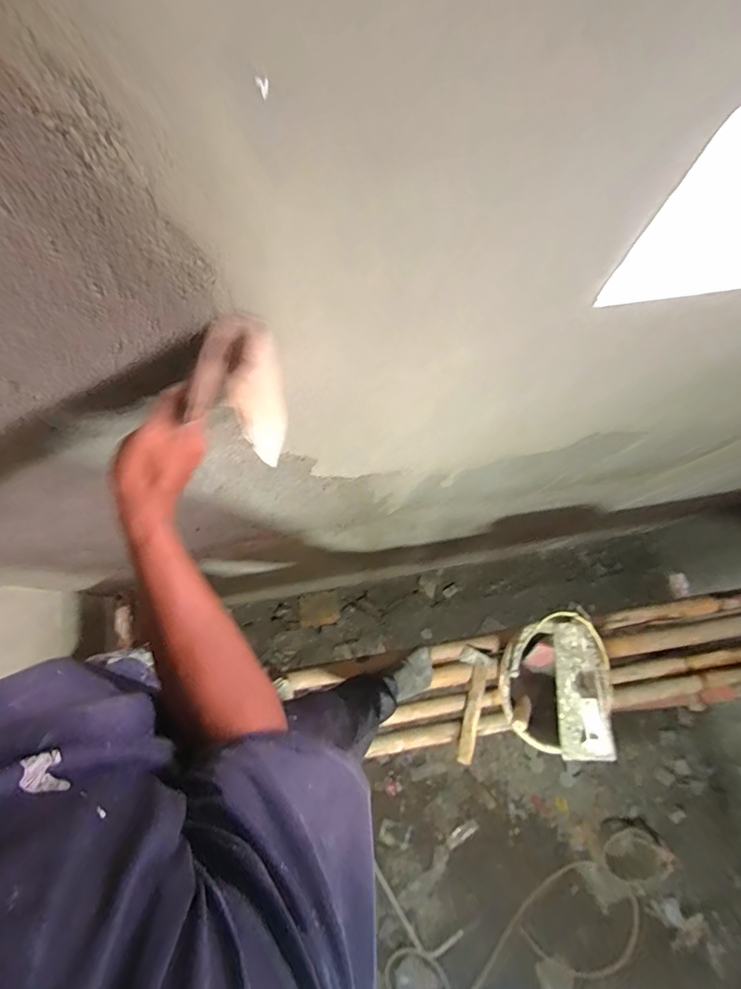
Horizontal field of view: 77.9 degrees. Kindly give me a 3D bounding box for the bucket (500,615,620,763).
[{"bbox_3d":[0.428,0.442,1.111,0.247,0.223,0.300,13,76,3],"label":"bucket"}]

